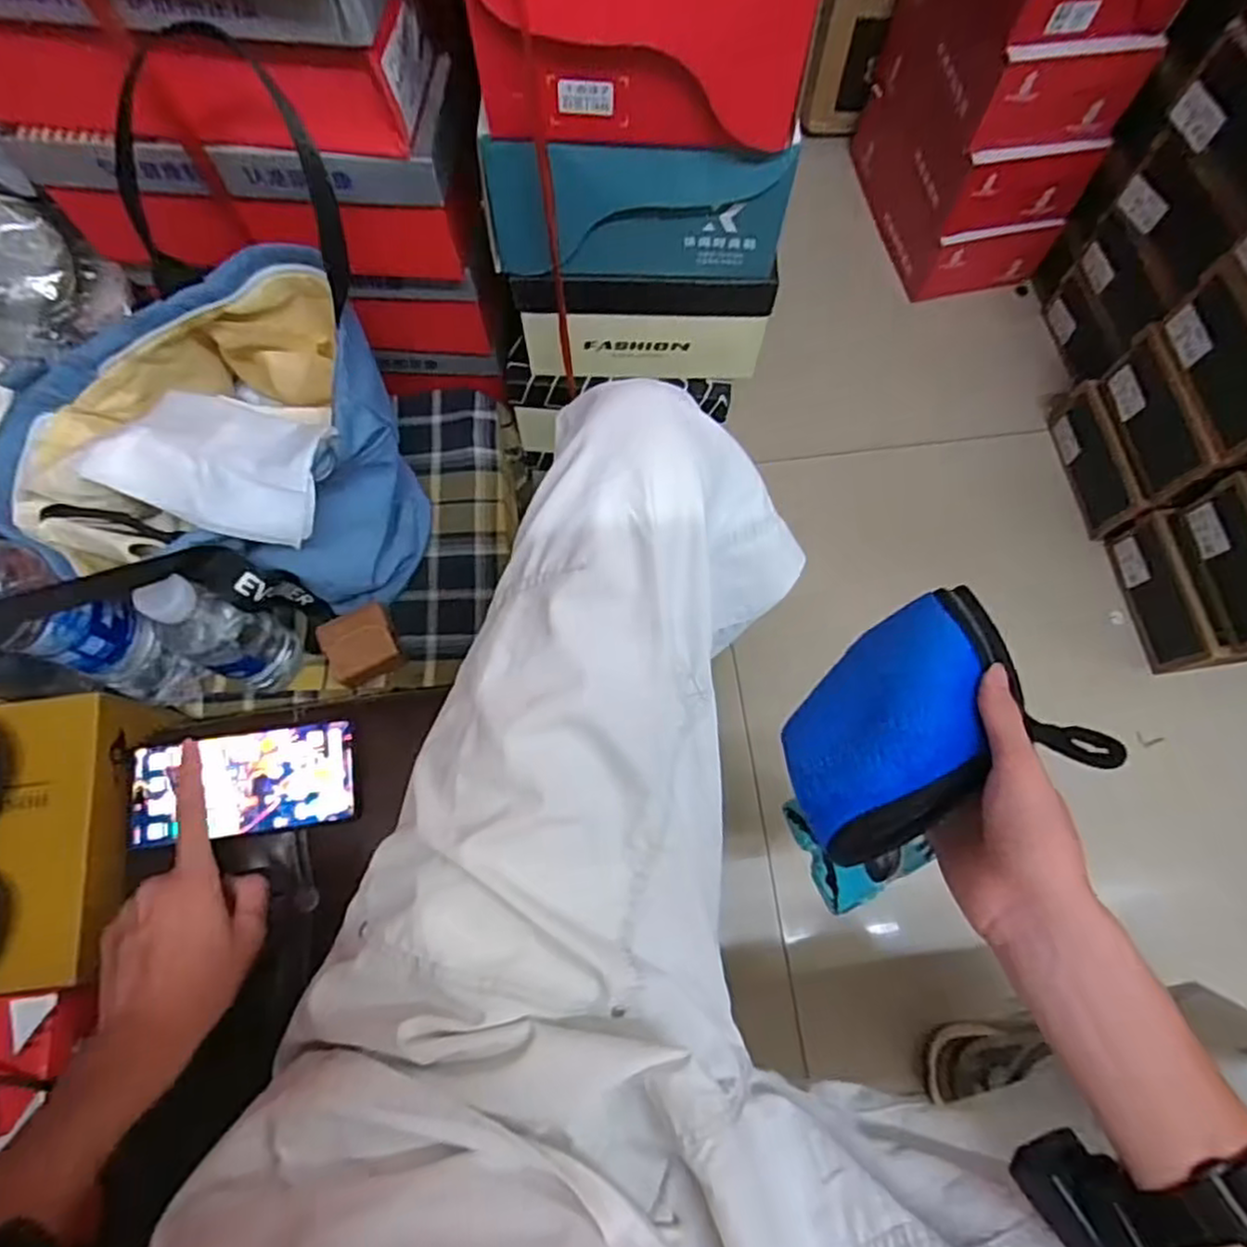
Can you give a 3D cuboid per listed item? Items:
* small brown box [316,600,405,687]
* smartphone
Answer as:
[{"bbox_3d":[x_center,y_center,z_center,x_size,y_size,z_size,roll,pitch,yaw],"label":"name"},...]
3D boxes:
[{"bbox_3d":[-0.219,0.019,0.613,0.058,0.036,0.054,-29,75,-9],"label":"small brown box"},{"bbox_3d":[-0.277,0.115,0.527,0.167,0.014,0.074,-6,73,-2],"label":"smartphone"}]

